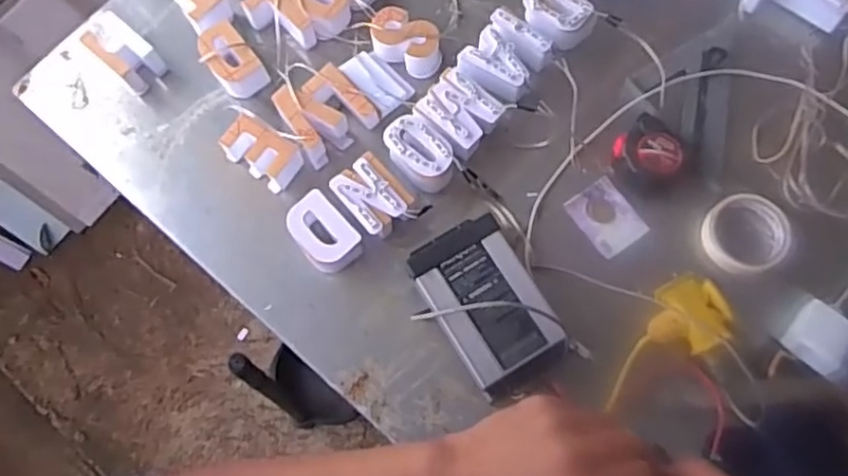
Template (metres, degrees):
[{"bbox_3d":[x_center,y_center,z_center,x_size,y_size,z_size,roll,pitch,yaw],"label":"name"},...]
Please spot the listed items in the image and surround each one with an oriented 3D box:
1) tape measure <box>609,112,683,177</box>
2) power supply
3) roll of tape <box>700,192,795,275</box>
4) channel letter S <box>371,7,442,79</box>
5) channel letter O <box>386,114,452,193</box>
[{"bbox_3d":[0.264,-0.102,0.786,0.073,0.037,0.070,40,79,10],"label":"tape measure"},{"bbox_3d":[0.069,0.073,0.731,0.110,0.050,0.179,-30,77,-7],"label":"power supply"},{"bbox_3d":[0.362,-0.005,0.753,0.093,0.018,0.091,0,75,1],"label":"roll of tape"},{"bbox_3d":[-0.021,-0.239,0.824,0.091,0.036,0.059,22,76,9],"label":"channel letter S"},{"bbox_3d":[-0.004,-0.095,0.791,0.057,0.051,0.093,-41,76,-9],"label":"channel letter O"}]

